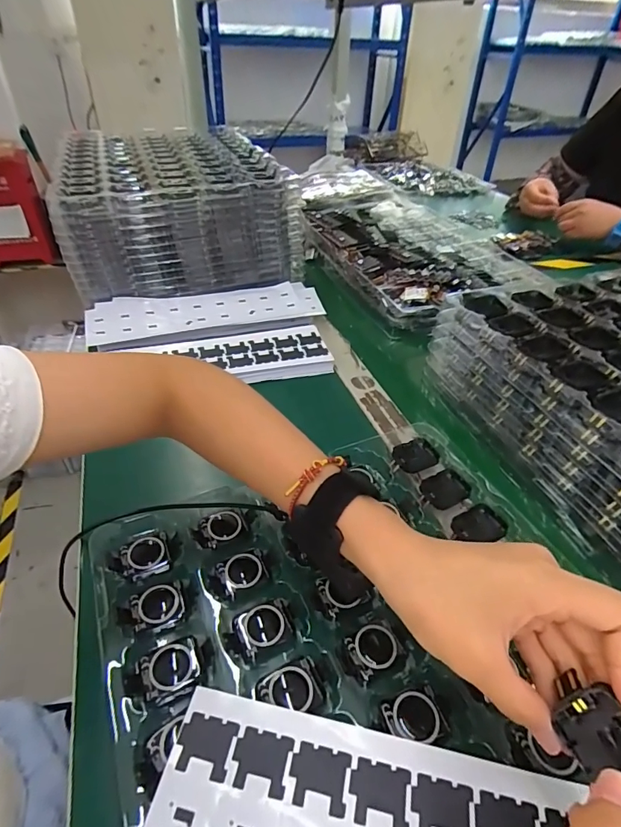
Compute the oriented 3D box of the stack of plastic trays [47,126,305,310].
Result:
[{"bbox_3d":[-0.255,-0.390,0.832,0.341,0.161,0.526,-12,42,-15],"label":"stack of plastic trays"}]

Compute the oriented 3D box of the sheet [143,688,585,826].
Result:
[{"bbox_3d":[0.066,0.220,0.225,0.295,0.004,0.084,8,41,8],"label":"sheet"}]

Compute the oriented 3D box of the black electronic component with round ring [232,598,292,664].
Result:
[{"bbox_3d":[-0.035,0.151,0.320,0.042,0.005,0.032,-18,44,-21],"label":"black electronic component with round ring"}]

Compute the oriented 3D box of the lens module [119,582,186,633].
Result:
[{"bbox_3d":[-0.114,0.143,0.327,0.045,0.009,0.032,-12,42,-15],"label":"lens module"}]

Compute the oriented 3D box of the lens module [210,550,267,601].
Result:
[{"bbox_3d":[-0.056,0.124,0.349,0.041,0.009,0.028,-15,43,-18],"label":"lens module"}]

